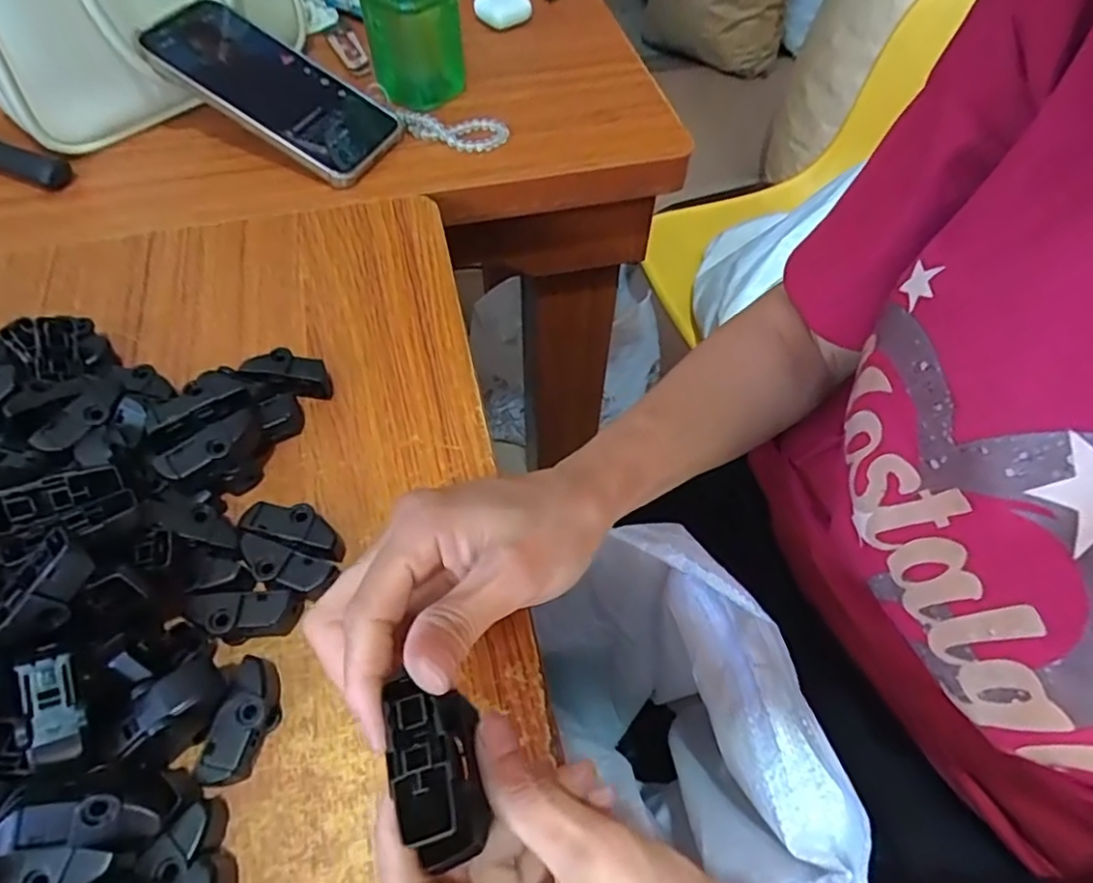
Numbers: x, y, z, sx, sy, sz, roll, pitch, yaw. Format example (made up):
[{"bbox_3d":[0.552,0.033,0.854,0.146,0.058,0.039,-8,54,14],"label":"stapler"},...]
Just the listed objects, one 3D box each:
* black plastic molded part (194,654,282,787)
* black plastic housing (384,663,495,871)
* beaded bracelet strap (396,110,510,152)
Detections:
[{"bbox_3d":[-0.119,0.111,0.251,0.019,0.019,0.045,5,57,1],"label":"black plastic molded part"},{"bbox_3d":[-0.033,0.095,0.189,0.027,0.014,0.051,-9,57,-8],"label":"black plastic housing"},{"bbox_3d":[-0.069,-0.238,0.484,0.080,0.016,0.036,-7,57,-6],"label":"beaded bracelet strap"}]

